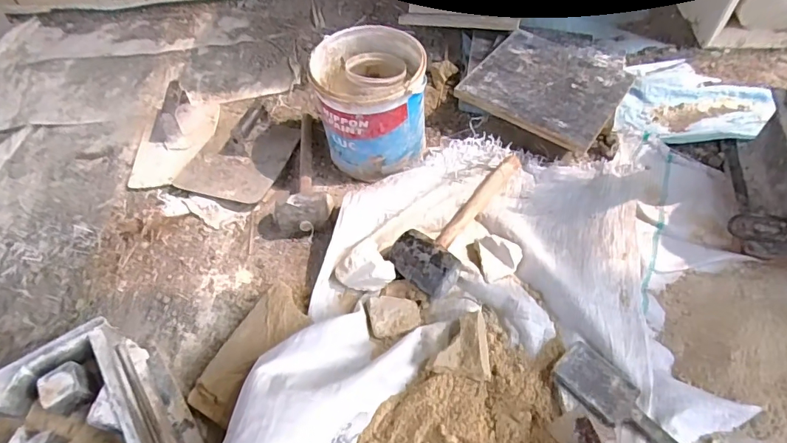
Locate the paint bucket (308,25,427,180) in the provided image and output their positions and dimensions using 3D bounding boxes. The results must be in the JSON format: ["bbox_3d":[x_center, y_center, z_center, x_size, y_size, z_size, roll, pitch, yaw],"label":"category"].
[{"bbox_3d":[-0.036,-0.195,0.808,0.169,0.184,0.178,-2,52,3],"label":"paint bucket"}]

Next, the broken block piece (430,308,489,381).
[{"bbox_3d":[0.095,0.157,0.641,0.072,0.026,0.097,4,53,7],"label":"broken block piece"}]

